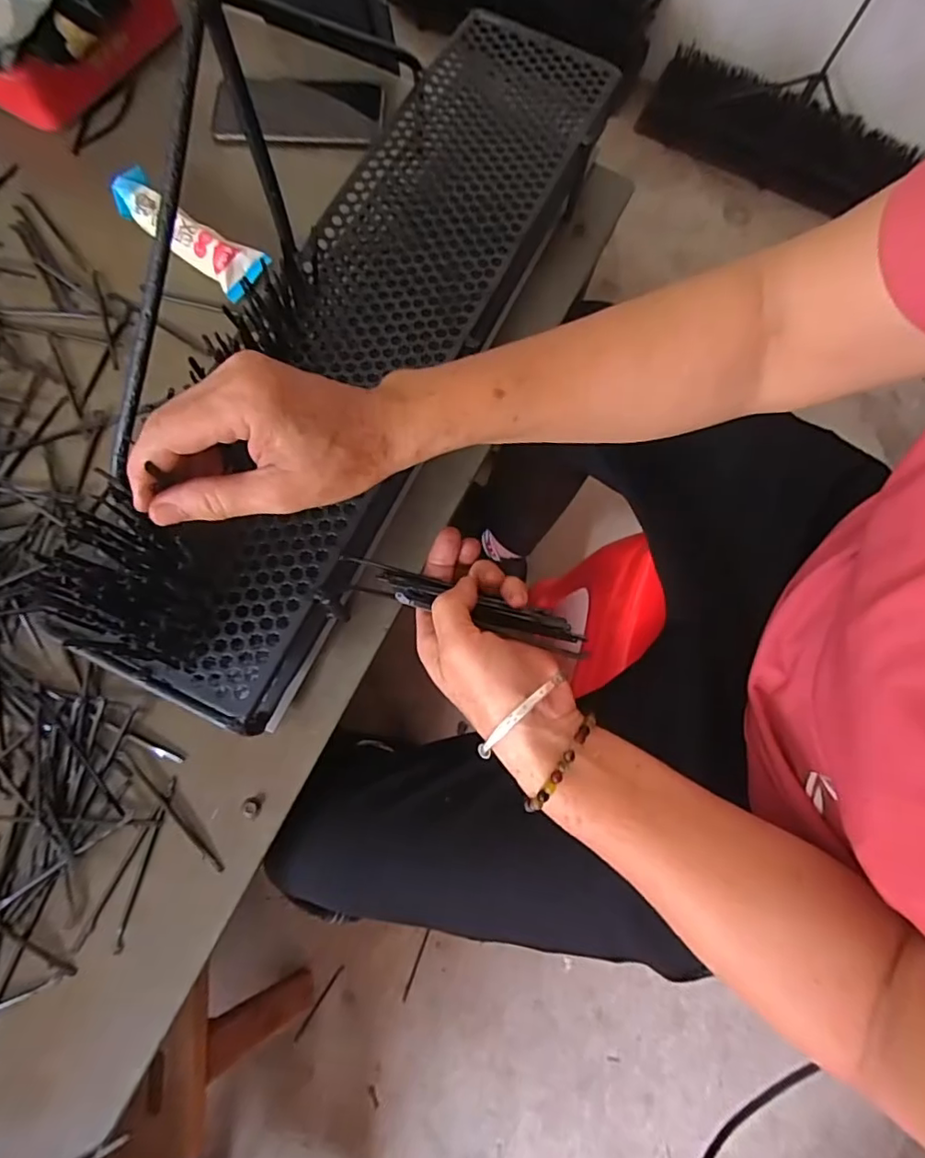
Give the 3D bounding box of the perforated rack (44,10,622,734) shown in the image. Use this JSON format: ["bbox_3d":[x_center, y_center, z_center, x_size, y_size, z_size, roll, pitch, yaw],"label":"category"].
[{"bbox_3d":[-0.062,-0.194,0.416,0.161,0.047,0.600,24,75,5],"label":"perforated rack"}]

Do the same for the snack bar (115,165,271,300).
[{"bbox_3d":[-0.234,-0.296,0.488,0.142,0.039,0.045,36,75,6],"label":"snack bar"}]

